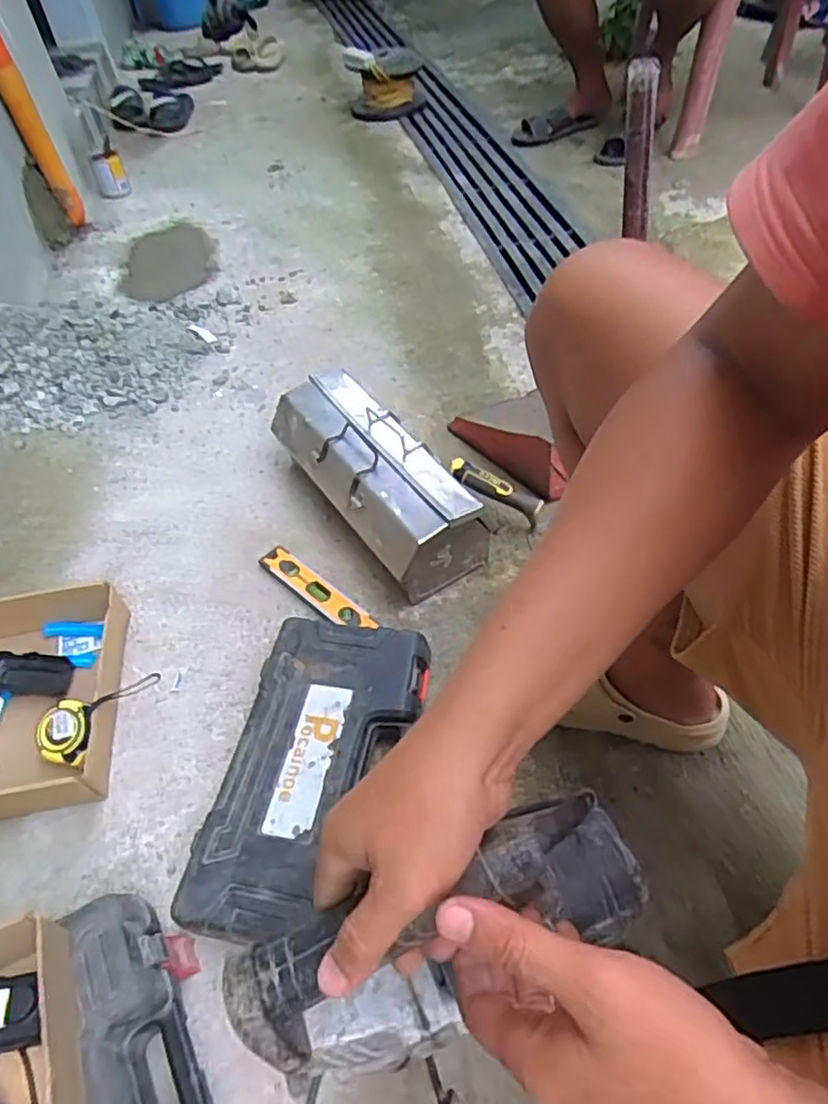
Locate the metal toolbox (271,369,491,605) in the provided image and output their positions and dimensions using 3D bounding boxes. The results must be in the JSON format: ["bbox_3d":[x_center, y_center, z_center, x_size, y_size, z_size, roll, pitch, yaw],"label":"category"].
[{"bbox_3d":[-0.060,-0.104,0.966,0.143,0.143,0.359,-32,55,-21],"label":"metal toolbox"}]

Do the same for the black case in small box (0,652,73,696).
[{"bbox_3d":[-0.500,0.155,0.858,0.108,0.027,0.053,1,50,5],"label":"black case in small box"}]

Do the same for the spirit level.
[{"bbox_3d":[-0.137,0.054,0.927,0.204,0.013,0.041,35,60,28],"label":"spirit level"}]

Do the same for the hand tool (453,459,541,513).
[{"bbox_3d":[0.115,-0.092,0.947,0.138,0.025,0.027,26,54,-2],"label":"hand tool"}]

